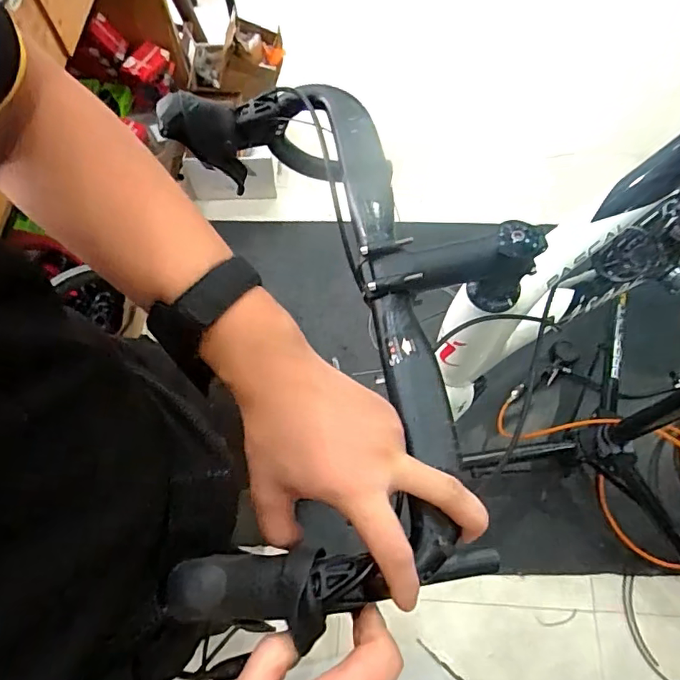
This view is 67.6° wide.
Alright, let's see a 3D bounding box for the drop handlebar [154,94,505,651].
[{"bbox_3d":[-0.034,-0.011,0.423,0.202,0.159,0.434,-15,64,-7],"label":"drop handlebar"}]

